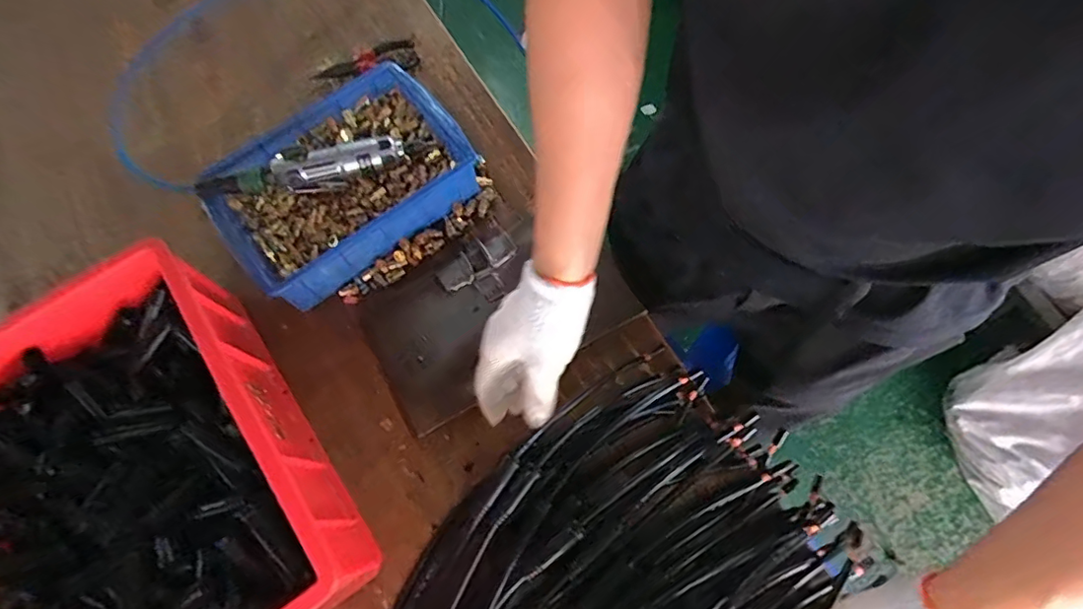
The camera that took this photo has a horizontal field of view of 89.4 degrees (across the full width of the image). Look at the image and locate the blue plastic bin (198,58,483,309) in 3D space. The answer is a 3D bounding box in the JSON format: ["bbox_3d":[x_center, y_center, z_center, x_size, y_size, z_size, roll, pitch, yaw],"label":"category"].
[{"bbox_3d":[-0.241,-0.148,0.678,0.300,0.083,0.212,-37,69,-8],"label":"blue plastic bin"}]

